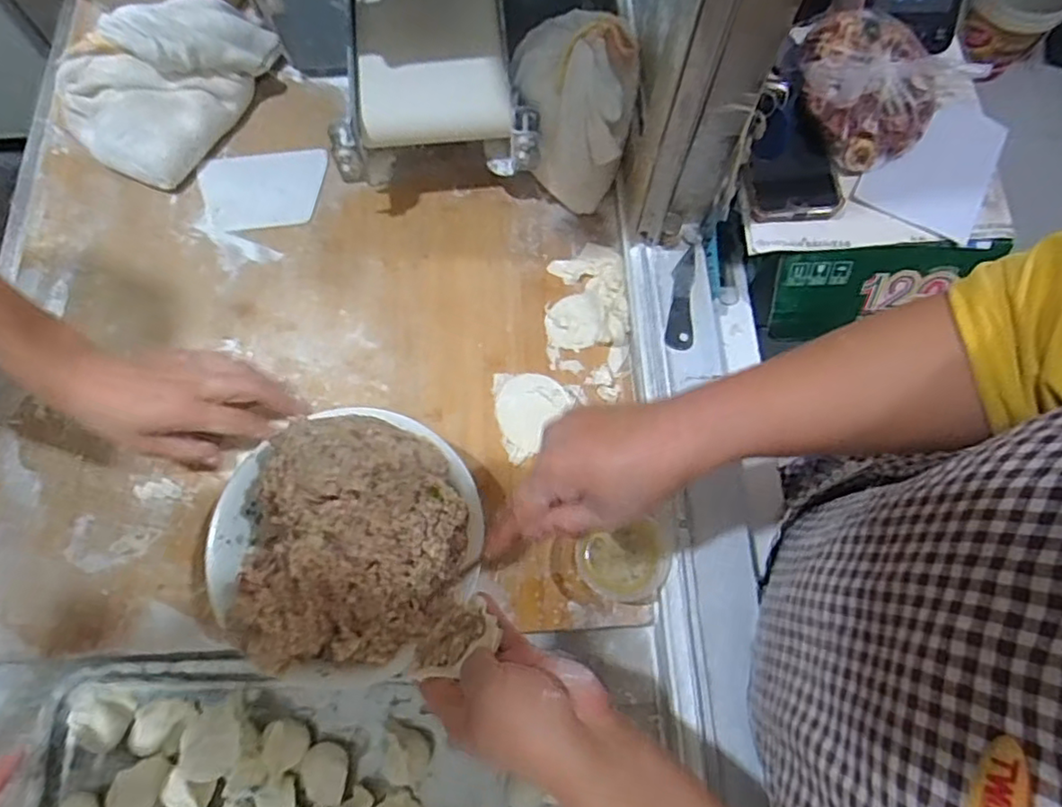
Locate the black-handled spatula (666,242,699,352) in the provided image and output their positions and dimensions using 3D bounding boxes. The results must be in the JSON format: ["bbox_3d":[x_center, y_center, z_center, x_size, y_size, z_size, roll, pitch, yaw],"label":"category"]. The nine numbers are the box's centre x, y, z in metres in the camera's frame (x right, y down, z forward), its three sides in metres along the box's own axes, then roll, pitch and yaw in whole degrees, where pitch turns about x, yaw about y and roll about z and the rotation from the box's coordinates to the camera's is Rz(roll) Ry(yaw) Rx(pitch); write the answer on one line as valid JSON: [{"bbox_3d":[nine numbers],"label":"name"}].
[{"bbox_3d":[0.139,-0.097,0.579,0.024,0.005,0.104,10,72,2],"label":"black-handled spatula"}]

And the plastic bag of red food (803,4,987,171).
[{"bbox_3d":[0.315,-0.302,0.588,0.151,0.044,0.138,-37,76,-13],"label":"plastic bag of red food"}]

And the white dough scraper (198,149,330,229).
[{"bbox_3d":[-0.265,-0.212,0.631,0.120,0.005,0.080,-4,77,-1],"label":"white dough scraper"}]

